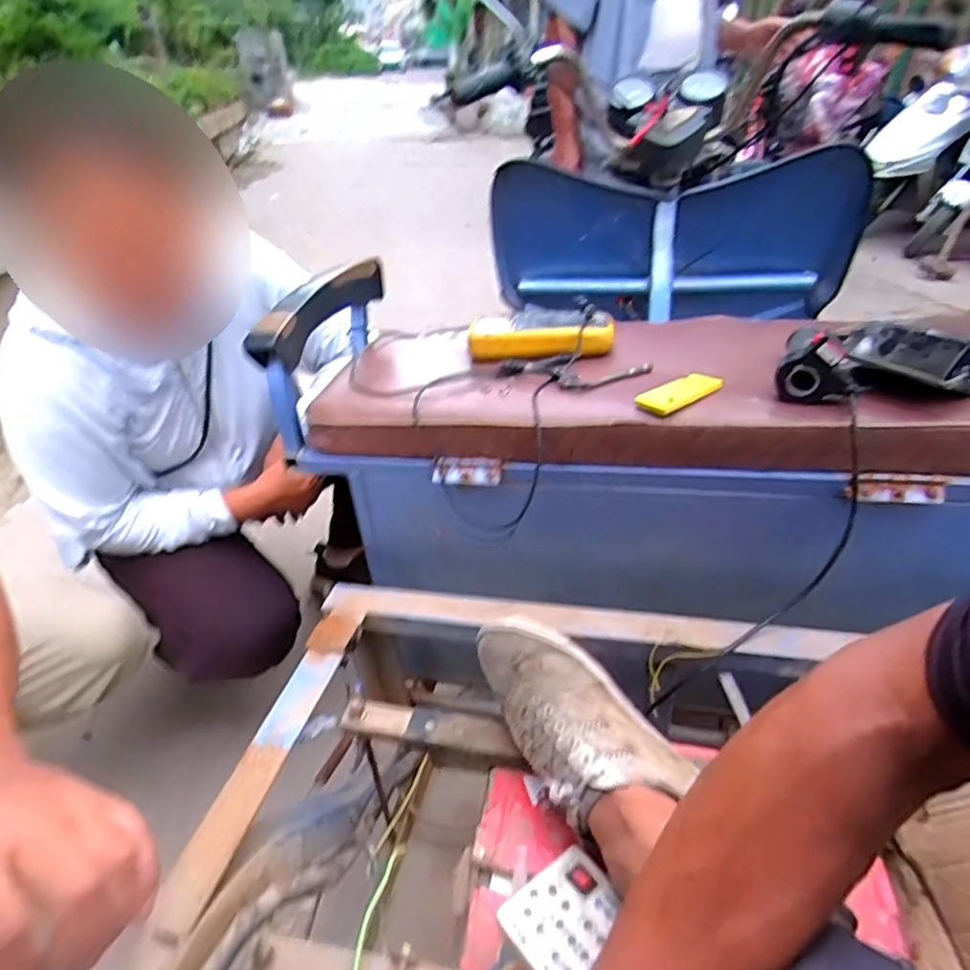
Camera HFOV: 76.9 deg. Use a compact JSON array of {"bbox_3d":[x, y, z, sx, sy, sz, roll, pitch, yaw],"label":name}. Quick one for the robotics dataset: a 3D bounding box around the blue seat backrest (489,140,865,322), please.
[{"bbox_3d":[0.330,-0.453,1.126,0.627,0.290,0.114,8,34,11],"label":"blue seat backrest"}]

